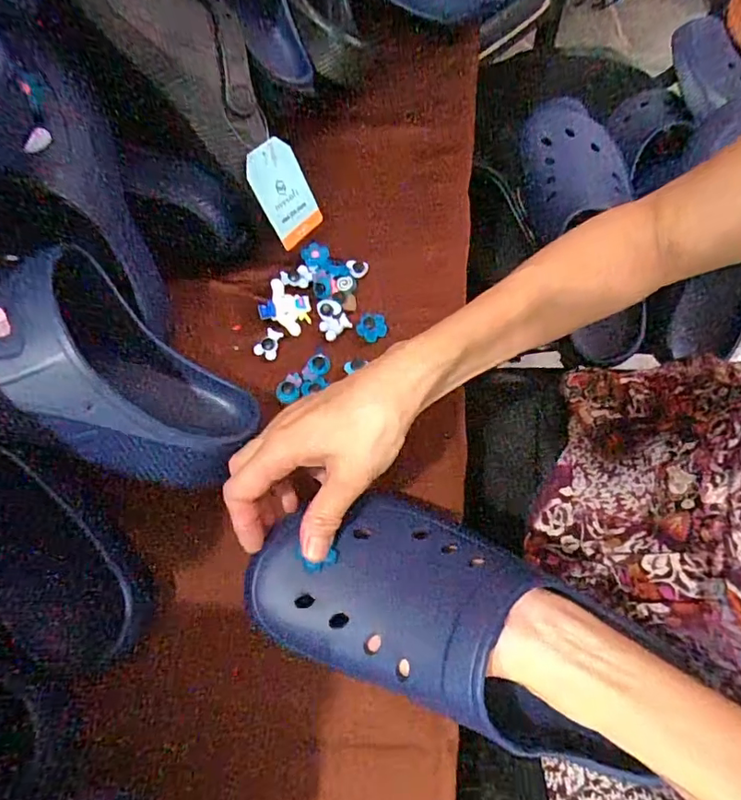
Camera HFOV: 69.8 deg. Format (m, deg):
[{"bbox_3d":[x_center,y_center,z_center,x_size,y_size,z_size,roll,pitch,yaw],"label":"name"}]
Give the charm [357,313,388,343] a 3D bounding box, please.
[{"bbox_3d":[0.000,-0.062,0.444,0.023,0.011,0.023,-16,66,-5],"label":"charm"}]

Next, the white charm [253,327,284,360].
[{"bbox_3d":[-0.085,-0.048,0.443,0.018,0.007,0.025,17,68,9],"label":"white charm"}]

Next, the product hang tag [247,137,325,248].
[{"bbox_3d":[-0.070,-0.171,0.438,0.046,0.080,0.006,-43,42,-17],"label":"product hang tag"}]

